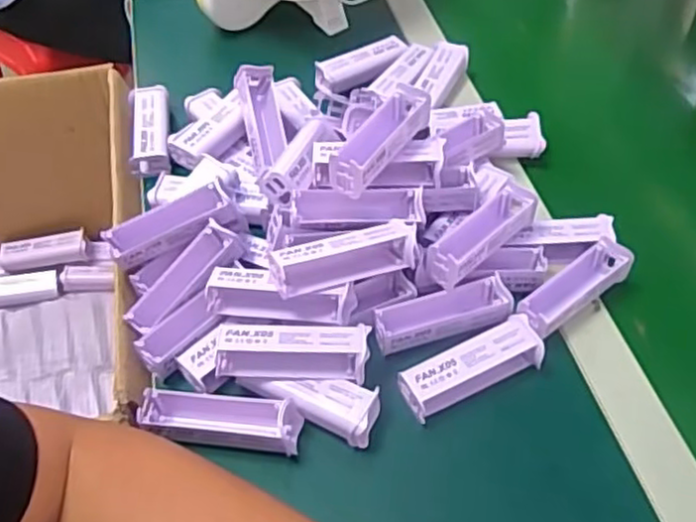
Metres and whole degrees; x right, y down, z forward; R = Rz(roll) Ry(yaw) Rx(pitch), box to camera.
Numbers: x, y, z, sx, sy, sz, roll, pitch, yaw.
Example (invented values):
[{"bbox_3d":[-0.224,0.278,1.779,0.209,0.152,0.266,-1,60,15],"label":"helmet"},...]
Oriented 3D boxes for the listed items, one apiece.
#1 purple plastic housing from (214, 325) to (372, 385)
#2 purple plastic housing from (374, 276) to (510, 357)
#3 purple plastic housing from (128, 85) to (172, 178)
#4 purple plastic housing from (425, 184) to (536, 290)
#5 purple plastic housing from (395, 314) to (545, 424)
[{"bbox_3d":[-0.038,0.057,0.475,0.100,0.023,0.034,2,49,3],"label":"purple plastic housing"},{"bbox_3d":[0.069,0.040,0.518,0.099,0.026,0.034,-10,49,-8],"label":"purple plastic housing"},{"bbox_3d":[-0.188,-0.124,0.672,0.039,0.028,0.102,-8,49,-6],"label":"purple plastic housing"},{"bbox_3d":[0.102,-0.019,0.532,0.028,0.038,0.104,34,58,27],"label":"purple plastic housing"},{"bbox_3d":[0.086,0.075,0.495,0.098,0.032,0.031,-20,52,-16],"label":"purple plastic housing"}]

